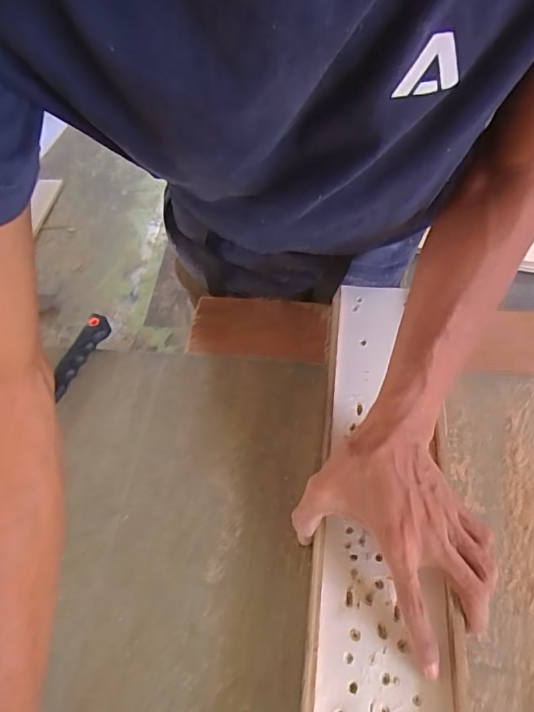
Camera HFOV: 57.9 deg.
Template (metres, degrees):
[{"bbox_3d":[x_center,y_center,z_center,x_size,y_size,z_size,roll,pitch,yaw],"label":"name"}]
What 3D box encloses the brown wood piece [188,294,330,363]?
[{"bbox_3d":[-0.009,-0.034,0.566,0.158,0.011,0.087,5,55,9],"label":"brown wood piece"}]

